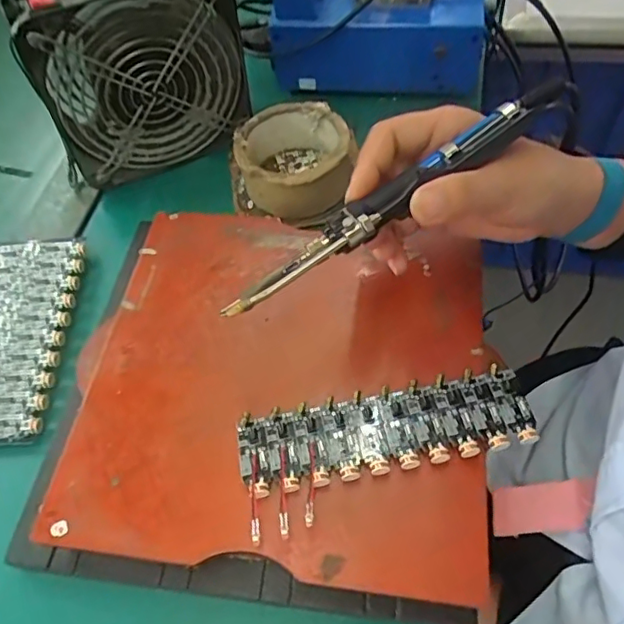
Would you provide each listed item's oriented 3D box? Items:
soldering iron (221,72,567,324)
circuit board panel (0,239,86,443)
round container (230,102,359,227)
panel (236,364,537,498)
[{"bbox_3d":[0.045,-0.061,0.286,0.210,0.017,0.023,-35,59,-5],"label":"soldering iron"},{"bbox_3d":[-0.217,0.017,0.401,0.091,0.020,0.159,-5,56,5],"label":"circuit board panel"},{"bbox_3d":[-0.017,-0.119,0.451,0.093,0.052,0.089,-2,56,3],"label":"round container"},{"bbox_3d":[0.039,0.063,0.308,0.154,0.010,0.047,-10,55,-2],"label":"panel"}]

